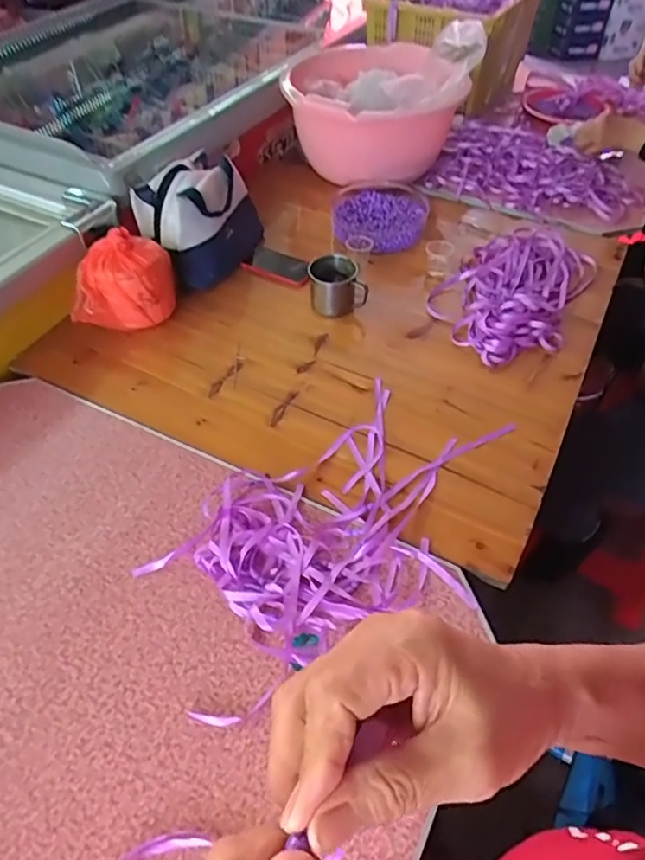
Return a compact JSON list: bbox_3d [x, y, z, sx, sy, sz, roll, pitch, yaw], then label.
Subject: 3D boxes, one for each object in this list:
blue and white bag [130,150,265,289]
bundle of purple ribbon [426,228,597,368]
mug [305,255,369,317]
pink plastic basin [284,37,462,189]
[{"bbox_3d":[-0.234,-0.400,1.105,0.165,0.172,0.244,13,50,10],"label":"blue and white bag"},{"bbox_3d":[0.342,-0.261,1.070,0.241,0.050,0.386,24,53,19],"label":"bundle of purple ribbon"},{"bbox_3d":[0.025,-0.261,1.060,0.099,0.079,0.099,-5,49,-5],"label":"mug"},{"bbox_3d":[0.116,-0.712,1.358,0.334,0.220,0.419,15,50,12],"label":"pink plastic basin"}]

